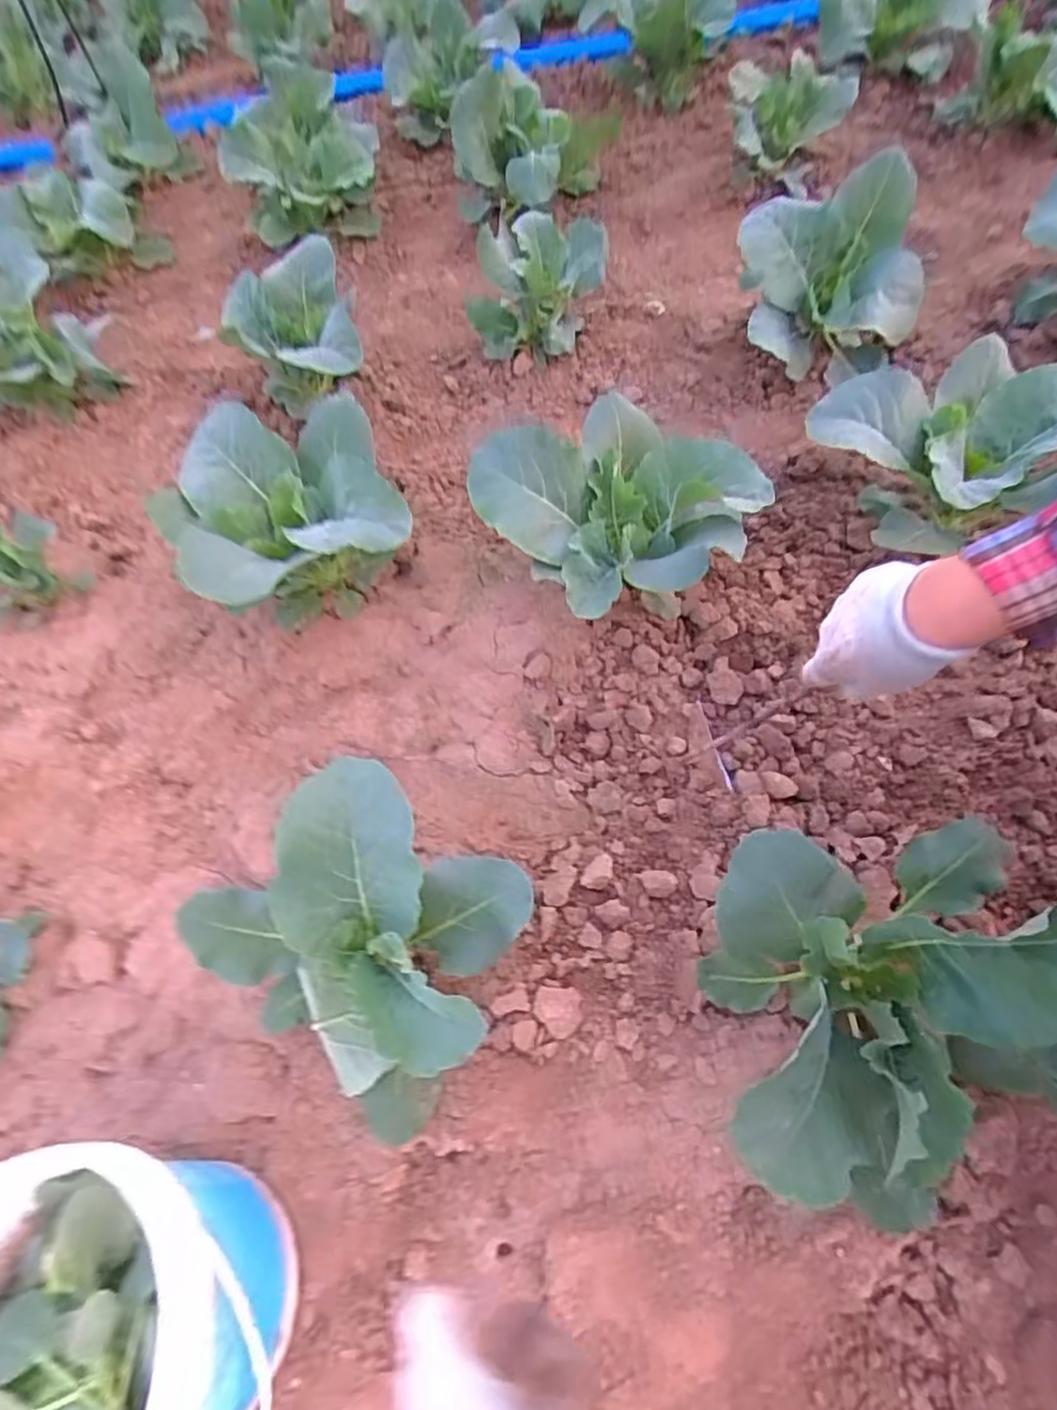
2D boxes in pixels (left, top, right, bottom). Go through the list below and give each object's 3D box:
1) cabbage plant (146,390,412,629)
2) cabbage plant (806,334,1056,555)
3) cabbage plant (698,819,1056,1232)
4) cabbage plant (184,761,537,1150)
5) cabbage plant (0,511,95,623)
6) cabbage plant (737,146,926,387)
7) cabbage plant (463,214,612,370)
[{"bbox_3d":[-0.290,-0.214,0.824,0.256,0.197,0.282,-33,60,-13],"label":"cabbage plant"},{"bbox_3d":[0.504,-0.294,0.797,0.257,0.169,0.234,-24,58,-8],"label":"cabbage plant"},{"bbox_3d":[0.284,0.210,0.488,0.297,0.175,0.218,-12,58,1],"label":"cabbage plant"},{"bbox_3d":[-0.131,0.194,0.552,0.240,0.152,0.216,28,65,22],"label":"cabbage plant"},{"bbox_3d":[-0.698,-0.179,0.899,0.148,0.137,0.099,-7,57,3],"label":"cabbage plant"},{"bbox_3d":[0.439,-0.614,0.983,0.239,0.235,0.210,-7,59,4],"label":"cabbage plant"},{"bbox_3d":[0.014,-0.681,1.071,0.209,0.165,0.180,-2,58,6],"label":"cabbage plant"}]

